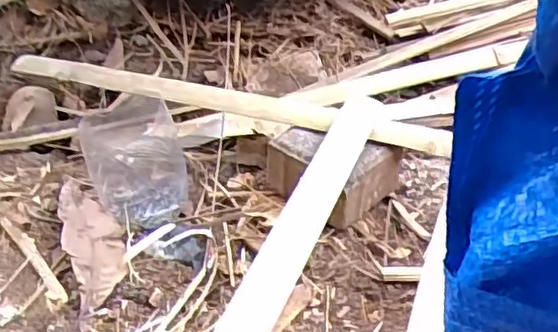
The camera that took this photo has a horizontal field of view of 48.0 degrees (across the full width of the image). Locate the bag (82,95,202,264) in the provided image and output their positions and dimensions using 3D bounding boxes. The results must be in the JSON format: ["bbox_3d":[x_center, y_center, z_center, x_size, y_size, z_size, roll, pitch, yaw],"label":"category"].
[{"bbox_3d":[-0.139,0.006,0.632,0.095,0.023,0.247,-14,44,-17],"label":"bag"}]

